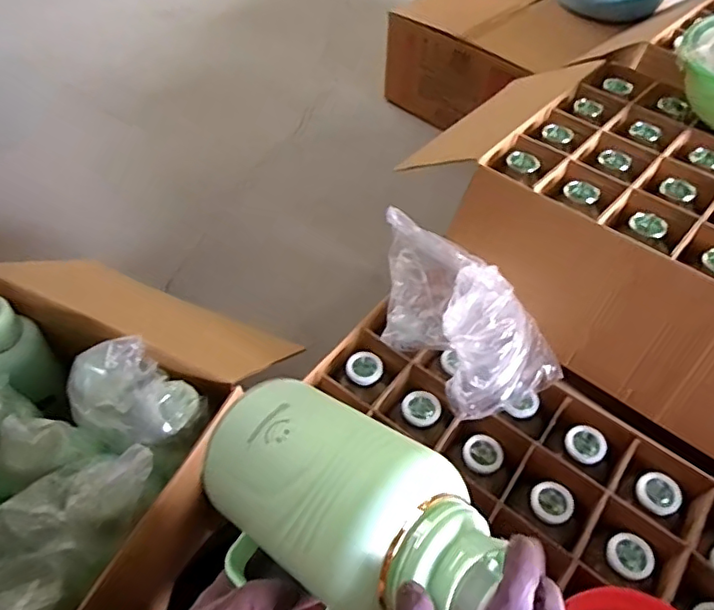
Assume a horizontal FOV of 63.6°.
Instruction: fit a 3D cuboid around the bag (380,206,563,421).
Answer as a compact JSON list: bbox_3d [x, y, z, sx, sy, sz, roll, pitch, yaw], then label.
[{"bbox_3d":[0.141,-0.005,0.918,0.183,0.139,0.373,-27,57,-22],"label":"bag"}]

